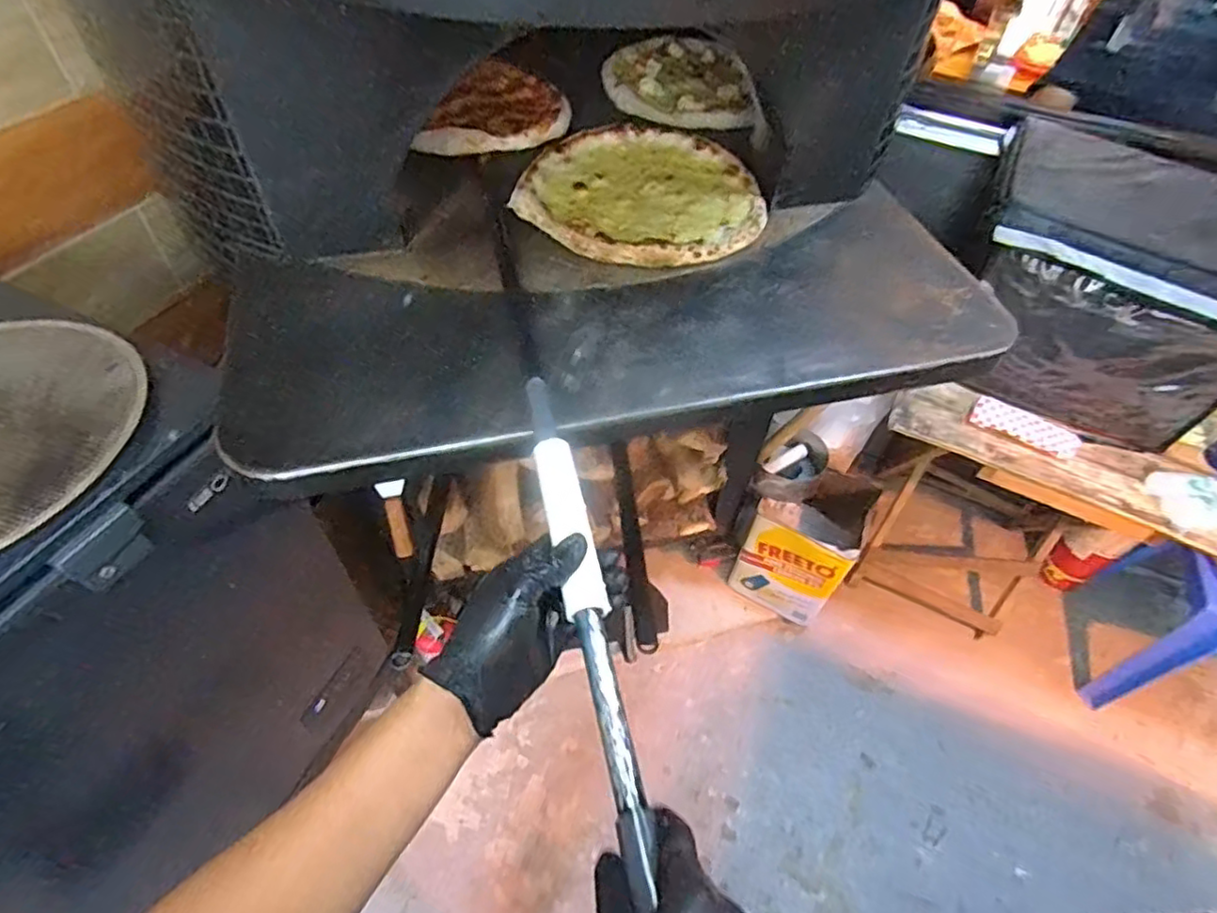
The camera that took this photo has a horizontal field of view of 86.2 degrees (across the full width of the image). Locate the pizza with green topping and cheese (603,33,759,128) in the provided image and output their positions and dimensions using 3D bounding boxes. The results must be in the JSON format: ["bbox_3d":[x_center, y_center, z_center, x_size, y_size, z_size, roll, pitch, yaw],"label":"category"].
[{"bbox_3d":[0.112,-0.612,1.049,0.231,0.027,0.280,-1,51,-6],"label":"pizza with green topping and cheese"}]

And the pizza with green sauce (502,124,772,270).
[{"bbox_3d":[0.046,-0.336,0.824,0.295,0.024,0.291,2,51,-3],"label":"pizza with green sauce"}]

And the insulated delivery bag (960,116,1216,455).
[{"bbox_3d":[0.936,-0.325,1.257,0.478,0.360,0.390,21,53,12],"label":"insulated delivery bag"}]

